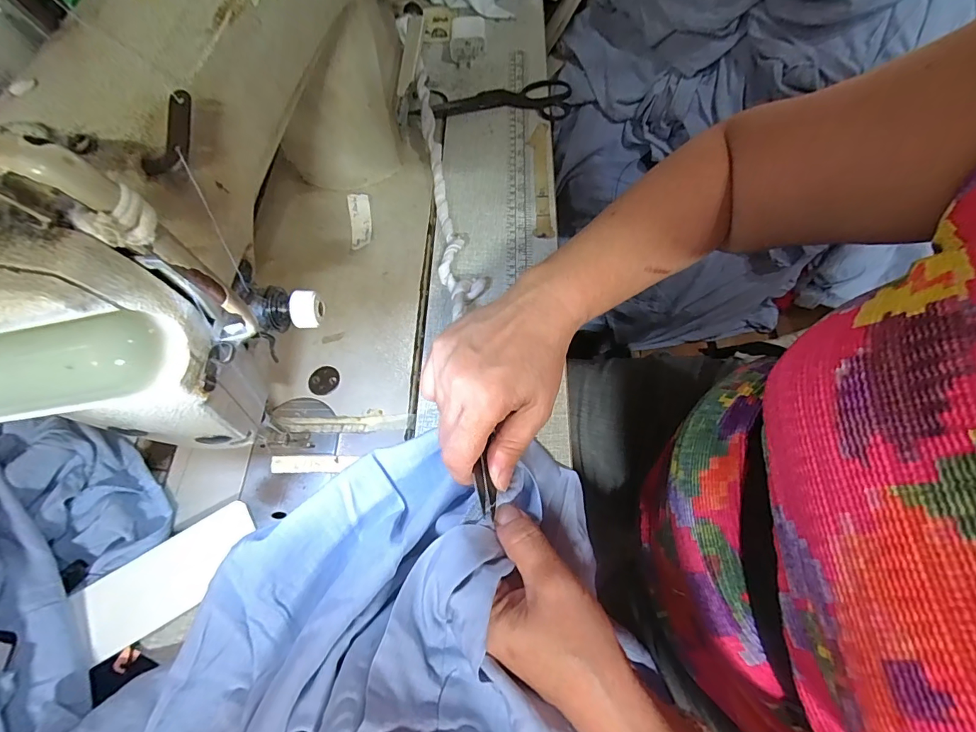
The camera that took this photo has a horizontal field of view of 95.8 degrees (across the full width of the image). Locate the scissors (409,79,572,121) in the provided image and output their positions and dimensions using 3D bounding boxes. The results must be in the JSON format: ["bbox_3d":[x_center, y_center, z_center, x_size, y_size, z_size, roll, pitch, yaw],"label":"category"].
[{"bbox_3d":[0.004,-0.295,0.485,0.171,0.011,0.063,3,64,4],"label":"scissors"}]

